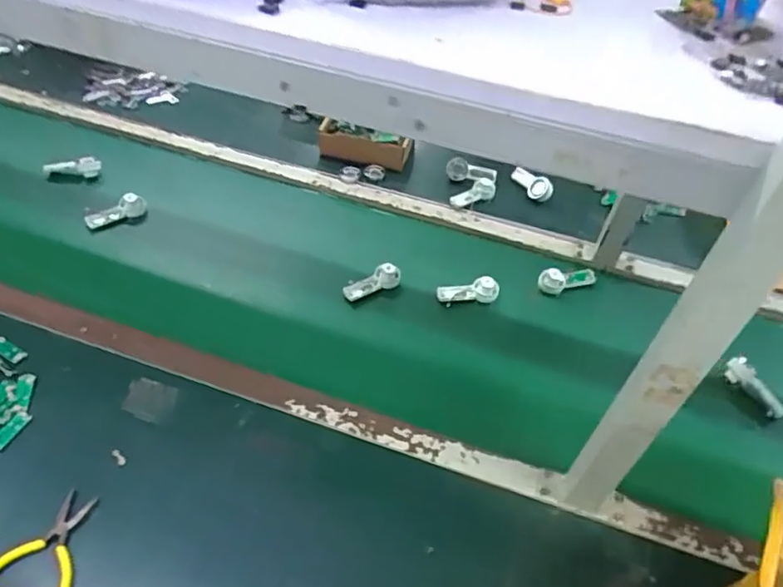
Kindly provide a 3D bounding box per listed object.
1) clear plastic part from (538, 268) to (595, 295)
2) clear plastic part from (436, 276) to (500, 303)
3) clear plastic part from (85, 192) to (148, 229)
[{"bbox_3d":[0.286,-0.024,0.953,0.092,0.040,0.024,-7,48,-12],"label":"clear plastic part"},{"bbox_3d":[0.119,-0.004,0.921,0.093,0.032,0.036,0,47,-6],"label":"clear plastic part"},{"bbox_3d":[-0.444,-0.133,0.946,0.025,0.037,0.095,38,54,26],"label":"clear plastic part"}]

